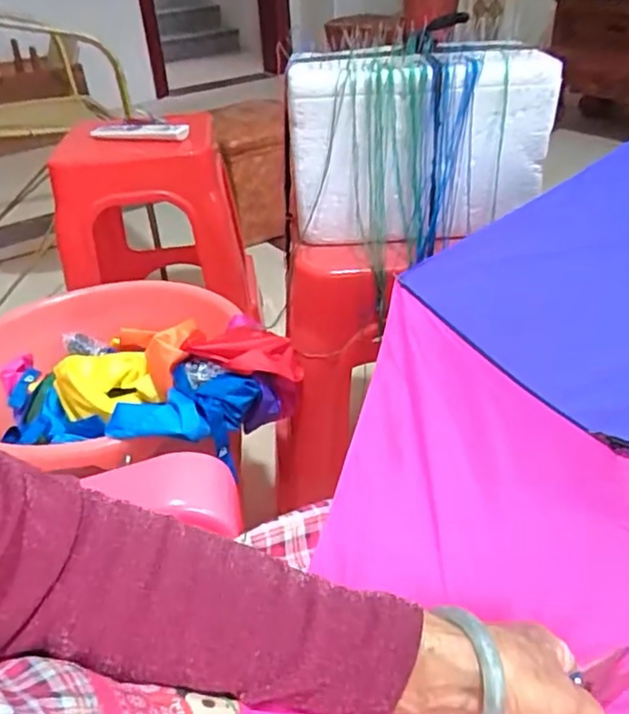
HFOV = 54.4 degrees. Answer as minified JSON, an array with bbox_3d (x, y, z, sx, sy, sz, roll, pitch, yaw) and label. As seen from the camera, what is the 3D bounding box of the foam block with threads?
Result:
[{"bbox_3d":[0.112,-0.225,0.667,0.262,0.181,0.101,-7,36,-5],"label":"foam block with threads"}]

